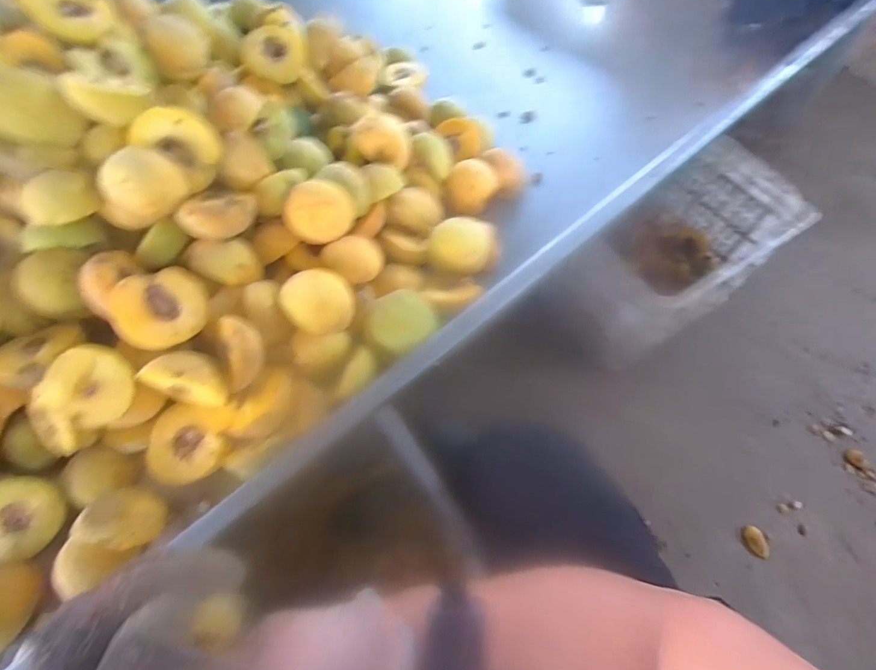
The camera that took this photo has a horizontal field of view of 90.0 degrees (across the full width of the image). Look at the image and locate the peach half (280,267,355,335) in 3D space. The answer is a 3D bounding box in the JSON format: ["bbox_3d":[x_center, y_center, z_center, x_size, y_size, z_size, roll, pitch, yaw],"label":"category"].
[{"bbox_3d":[-0.115,-0.035,0.425,0.064,0.037,0.064,-1,62,2],"label":"peach half"}]

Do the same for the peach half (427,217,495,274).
[{"bbox_3d":[0.026,-0.101,0.502,0.066,0.059,0.035,-1,18,-8],"label":"peach half"}]

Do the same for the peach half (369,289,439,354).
[{"bbox_3d":[-0.037,-0.013,0.441,0.062,0.019,0.059,-35,95,-8],"label":"peach half"}]

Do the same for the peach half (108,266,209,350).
[{"bbox_3d":[-0.254,-0.023,0.400,0.067,0.036,0.074,52,48,-17],"label":"peach half"}]

